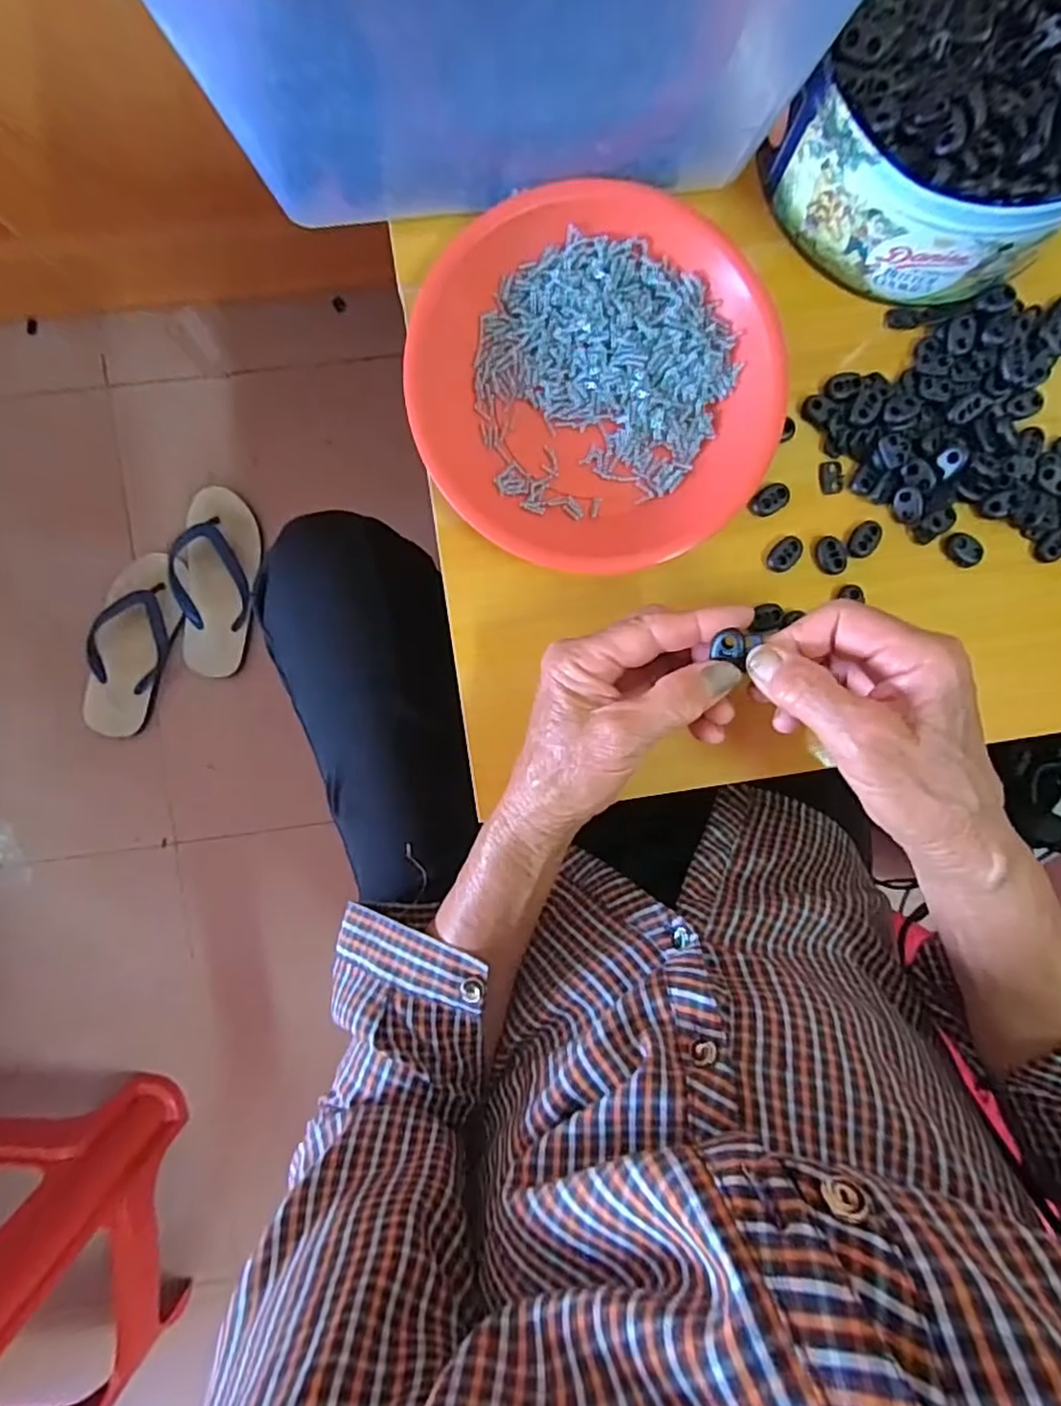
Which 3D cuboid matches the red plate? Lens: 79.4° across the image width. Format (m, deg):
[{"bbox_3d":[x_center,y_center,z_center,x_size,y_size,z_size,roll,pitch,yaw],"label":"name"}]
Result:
[{"bbox_3d":[0.035,-0.169,0.339,0.188,0.029,0.188,0,92,-3],"label":"red plate"}]

